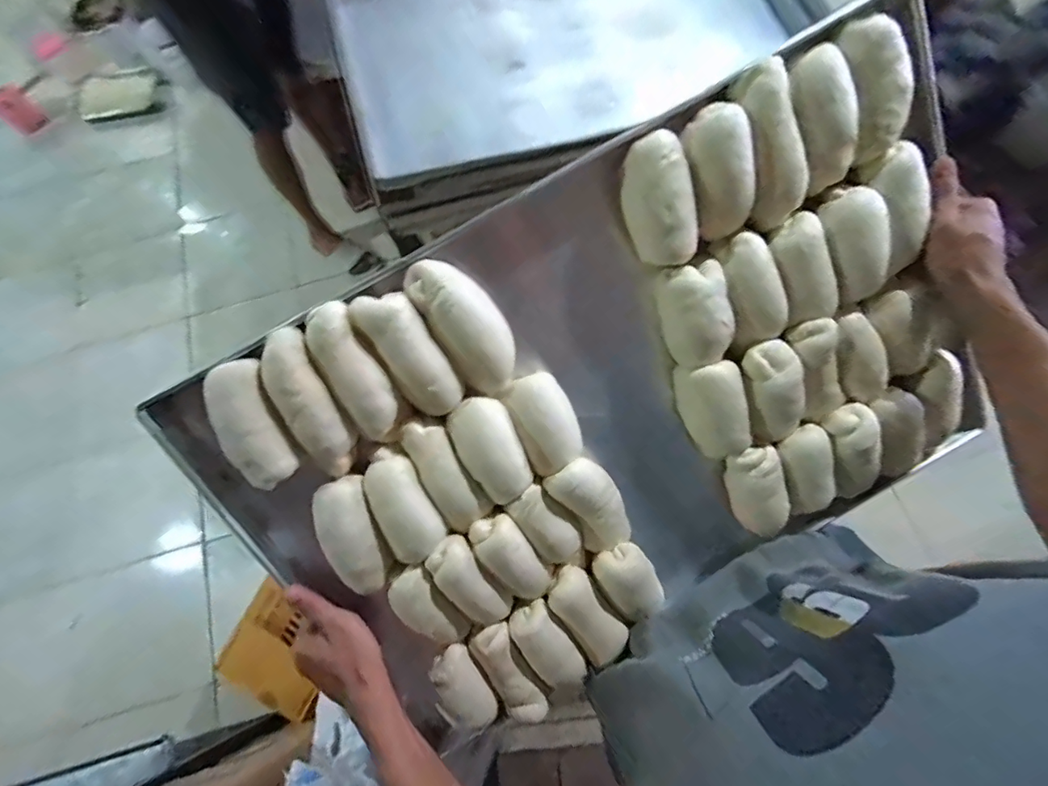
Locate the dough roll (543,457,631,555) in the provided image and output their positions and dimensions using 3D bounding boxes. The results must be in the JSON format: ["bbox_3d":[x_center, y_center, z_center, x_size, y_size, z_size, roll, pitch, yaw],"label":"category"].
[{"bbox_3d":[0.064,0.105,0.481,0.034,0.116,0.052,0,44,48],"label":"dough roll"}]

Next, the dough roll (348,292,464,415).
[{"bbox_3d":[-0.095,-0.032,0.412,0.041,0.029,0.115,-44,115,-26],"label":"dough roll"}]

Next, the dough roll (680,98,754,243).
[{"bbox_3d":[0.161,-0.181,0.405,0.044,0.100,0.031,-25,24,-18],"label":"dough roll"}]

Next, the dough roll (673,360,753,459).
[{"bbox_3d":[0.186,0.015,0.487,0.058,0.046,0.100,-26,103,3],"label":"dough roll"}]

